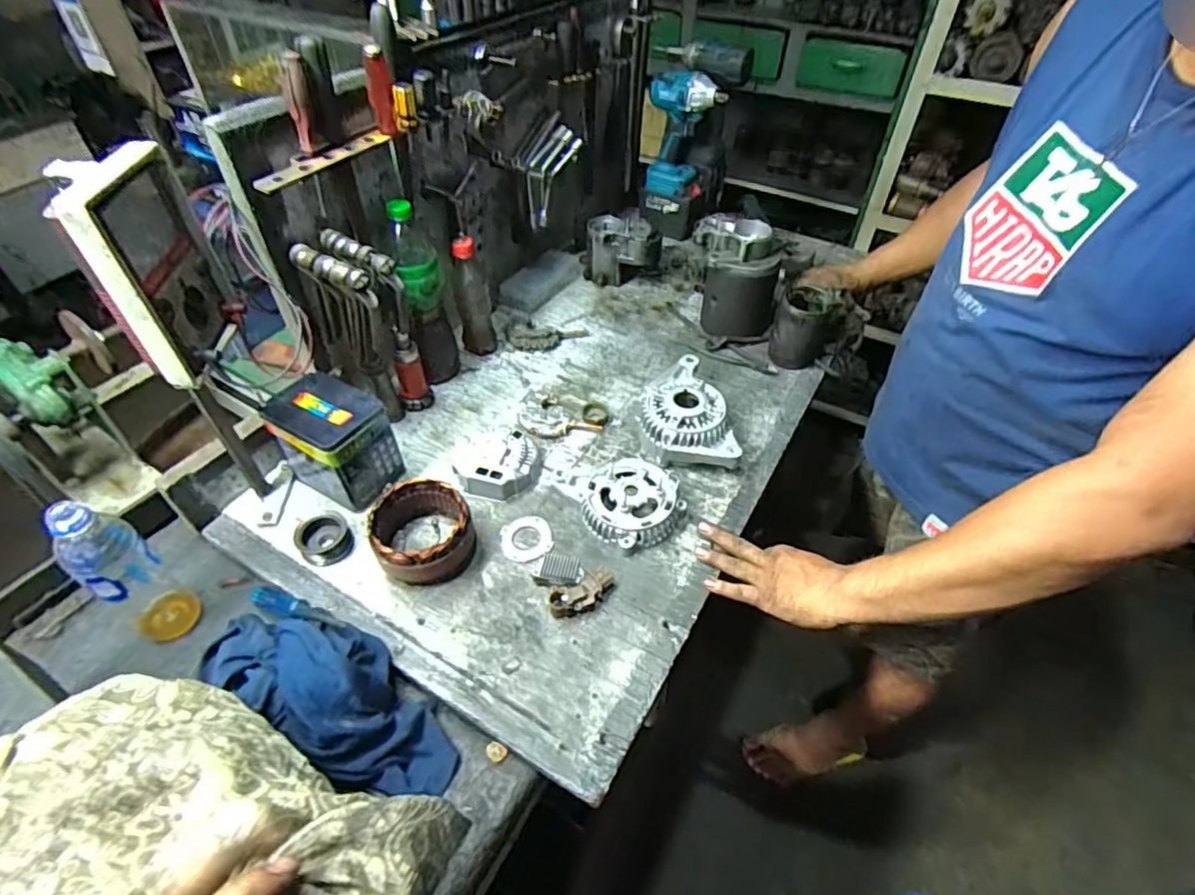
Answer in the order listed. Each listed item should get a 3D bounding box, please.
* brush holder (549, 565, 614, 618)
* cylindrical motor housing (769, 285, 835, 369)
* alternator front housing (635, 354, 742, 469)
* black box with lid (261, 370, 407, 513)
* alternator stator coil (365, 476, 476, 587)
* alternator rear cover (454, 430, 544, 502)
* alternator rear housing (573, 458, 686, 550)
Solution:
[{"bbox_3d":[-0.016,0.166,0.665,0.076,0.025,0.036,-24,51,-22],"label":"brush holder"},{"bbox_3d":[0.319,-0.183,0.933,0.087,0.106,0.095,19,49,16],"label":"cylindrical motor housing"},{"bbox_3d":[0.116,-0.046,0.830,0.116,0.065,0.181,-11,47,-11],"label":"alternator front housing"},{"bbox_3d":[-0.330,-0.008,0.746,0.123,0.124,0.100,26,51,22],"label":"black box with lid"},{"bbox_3d":[-0.201,0.101,0.692,0.110,0.067,0.115,1,46,-1],"label":"alternator stator coil"},{"bbox_3d":[-0.127,0.021,0.786,0.090,0.032,0.104,25,51,21],"label":"alternator rear cover"},{"bbox_3d":[0.039,0.065,0.739,0.113,0.047,0.115,1,46,-1],"label":"alternator rear housing"}]

